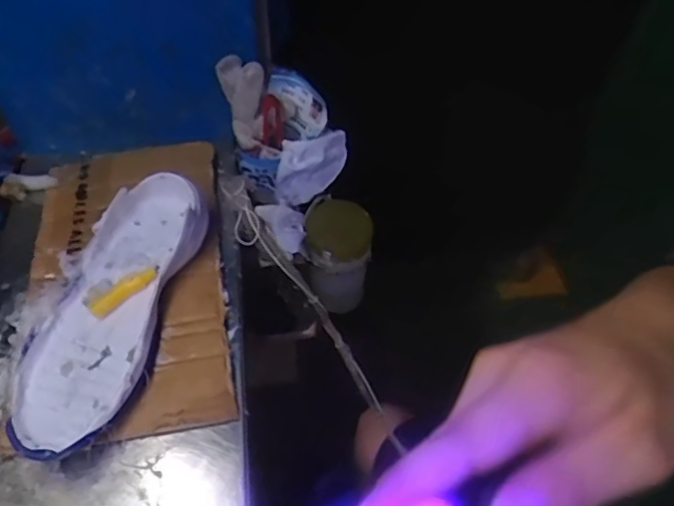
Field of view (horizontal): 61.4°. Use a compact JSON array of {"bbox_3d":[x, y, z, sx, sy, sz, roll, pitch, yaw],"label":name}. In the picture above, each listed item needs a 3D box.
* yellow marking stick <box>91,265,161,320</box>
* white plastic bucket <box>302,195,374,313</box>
[{"bbox_3d":[-0.180,0.030,0.485,0.064,0.012,0.015,-34,59,-26],"label":"yellow marking stick"},{"bbox_3d":[0.002,-0.001,0.682,0.074,0.123,0.085,3,50,1],"label":"white plastic bucket"}]

